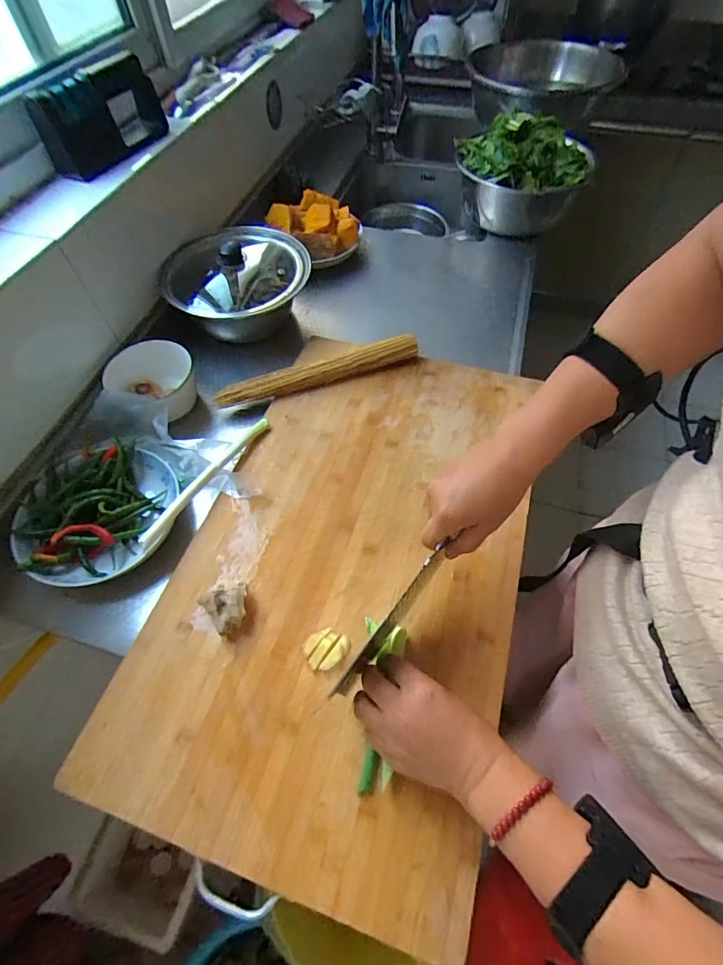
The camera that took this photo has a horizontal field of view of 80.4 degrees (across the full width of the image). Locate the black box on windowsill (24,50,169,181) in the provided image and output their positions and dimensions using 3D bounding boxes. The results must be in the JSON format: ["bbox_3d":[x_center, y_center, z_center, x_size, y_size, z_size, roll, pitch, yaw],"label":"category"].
[{"bbox_3d":[-0.374,-0.523,0.616,0.040,0.094,0.194,23,59,13],"label":"black box on windowsill"}]

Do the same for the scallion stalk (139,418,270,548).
[{"bbox_3d":[-0.197,-0.009,0.560,0.018,0.029,0.230,26,62,16],"label":"scallion stalk"}]

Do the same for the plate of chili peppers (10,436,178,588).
[{"bbox_3d":[-0.331,0.036,0.543,0.176,0.064,0.188,0,59,1],"label":"plate of chili peppers"}]

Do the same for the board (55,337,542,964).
[{"bbox_3d":[-0.017,0.068,0.524,0.396,0.039,0.638,14,58,8],"label":"board"}]

